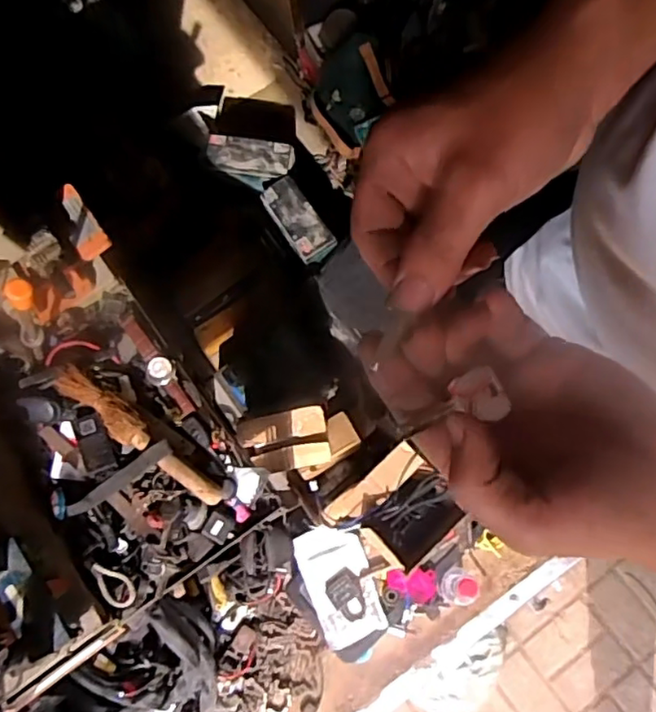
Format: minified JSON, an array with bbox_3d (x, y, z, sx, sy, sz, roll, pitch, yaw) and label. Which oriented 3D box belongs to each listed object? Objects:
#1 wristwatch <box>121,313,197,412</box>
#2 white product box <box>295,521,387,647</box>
[{"bbox_3d":[-0.222,0.010,0.791,0.032,0.013,0.152,-35,78,-6],"label":"wristwatch"},{"bbox_3d":[0.021,0.367,0.997,0.110,0.032,0.179,-19,77,-3],"label":"white product box"}]

